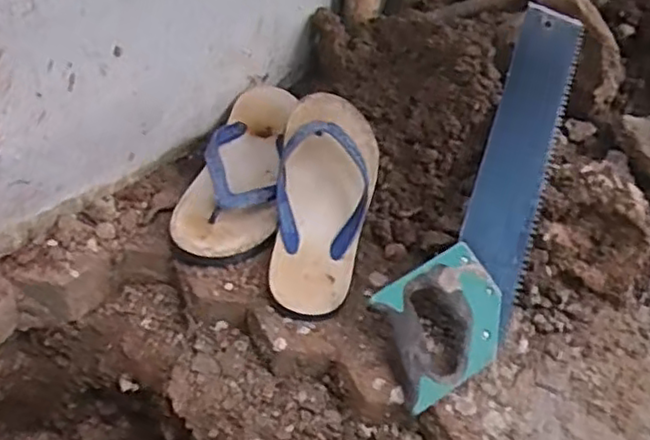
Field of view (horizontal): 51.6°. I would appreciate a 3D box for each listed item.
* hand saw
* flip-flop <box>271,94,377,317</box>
[{"bbox_3d":[0.180,-0.045,0.712,0.117,0.046,0.523,20,61,14],"label":"hand saw"},{"bbox_3d":[-0.001,-0.027,0.712,0.100,0.035,0.269,8,61,1],"label":"flip-flop"}]

